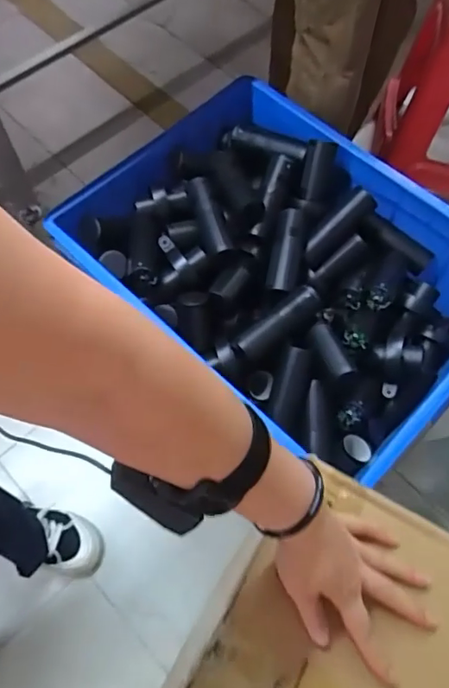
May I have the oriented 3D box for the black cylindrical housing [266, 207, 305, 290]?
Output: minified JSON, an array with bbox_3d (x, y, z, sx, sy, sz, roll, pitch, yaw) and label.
[{"bbox_3d":[0.112,-0.167,0.922,0.058,0.051,0.163,10,81,3],"label":"black cylindrical housing"}]

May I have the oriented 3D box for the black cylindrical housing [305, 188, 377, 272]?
[{"bbox_3d":[0.213,-0.215,0.978,0.047,0.039,0.169,47,105,18],"label":"black cylindrical housing"}]

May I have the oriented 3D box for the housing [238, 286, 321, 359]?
[{"bbox_3d":[0.091,-0.032,0.862,0.162,0.055,0.047,-35,70,-17],"label":"housing"}]

